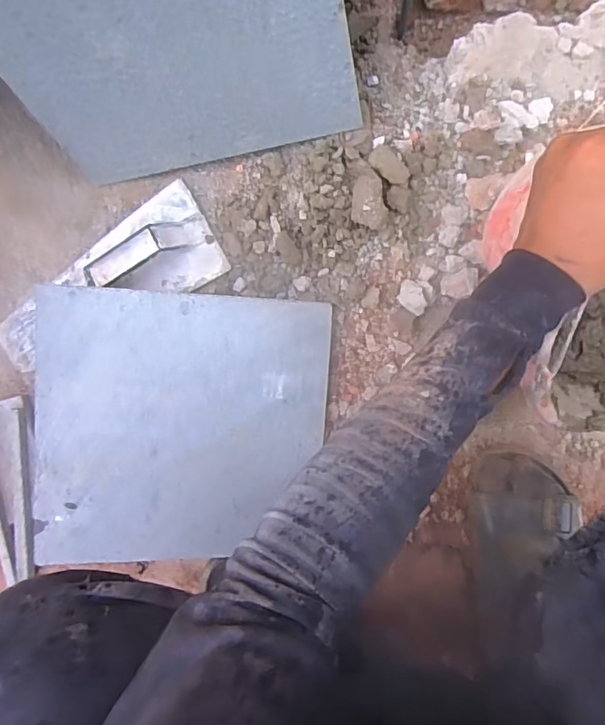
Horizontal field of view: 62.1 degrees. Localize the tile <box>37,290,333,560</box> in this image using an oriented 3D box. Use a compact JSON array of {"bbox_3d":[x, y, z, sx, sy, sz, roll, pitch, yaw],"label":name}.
[{"bbox_3d":[-0.123,0.072,0.538,0.294,0.013,0.284,2,95,-12],"label":"tile"}]

